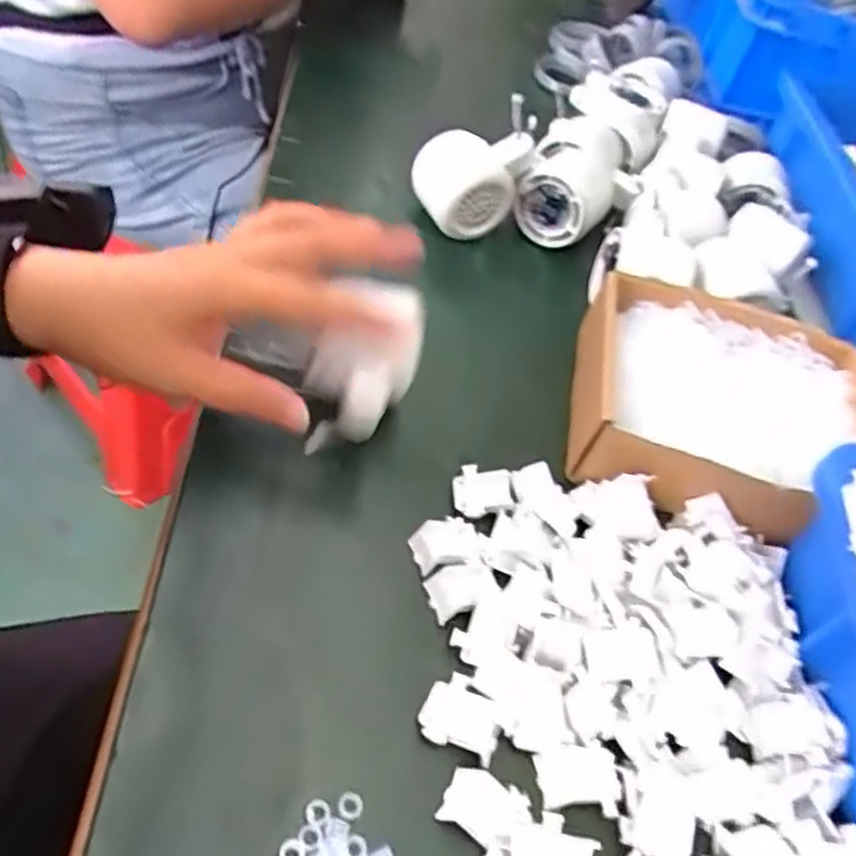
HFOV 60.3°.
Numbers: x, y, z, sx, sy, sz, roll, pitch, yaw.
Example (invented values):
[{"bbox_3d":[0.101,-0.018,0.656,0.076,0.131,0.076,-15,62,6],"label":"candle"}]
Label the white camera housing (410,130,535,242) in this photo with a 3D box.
[{"bbox_3d":[0.026,-0.166,0.517,0.078,0.065,0.050,10,51,-1],"label":"white camera housing"}]

